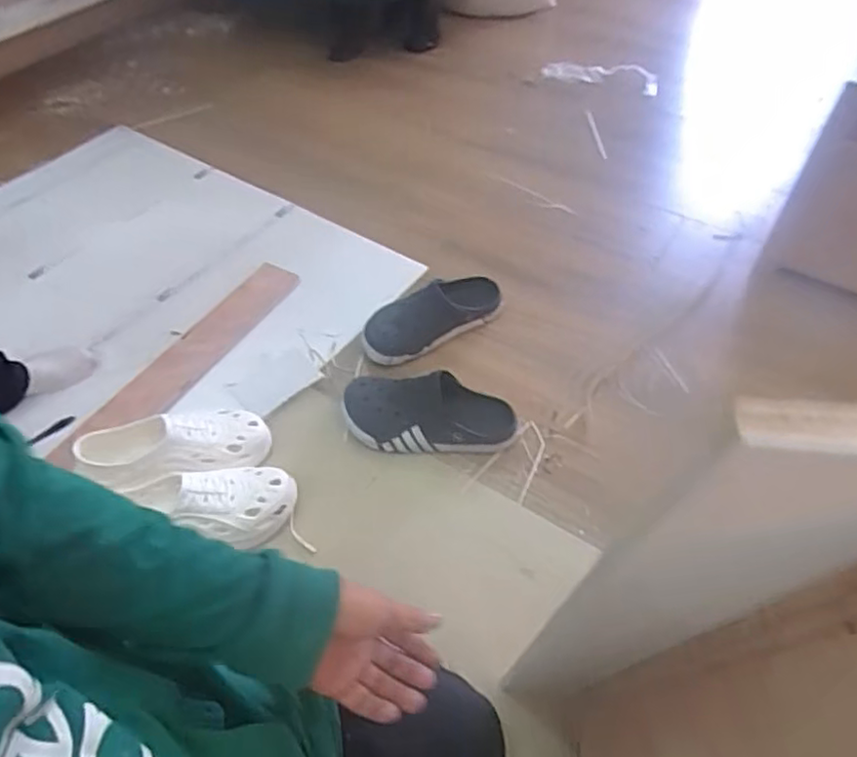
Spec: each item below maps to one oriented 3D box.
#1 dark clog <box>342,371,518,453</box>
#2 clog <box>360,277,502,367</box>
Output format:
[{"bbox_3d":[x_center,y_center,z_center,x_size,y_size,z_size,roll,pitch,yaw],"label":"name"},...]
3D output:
[{"bbox_3d":[0.002,0.057,0.988,0.258,0.073,0.103,2,51,2],"label":"dark clog"},{"bbox_3d":[0.004,-0.119,1.130,0.269,0.076,0.111,-27,56,-20],"label":"clog"}]

